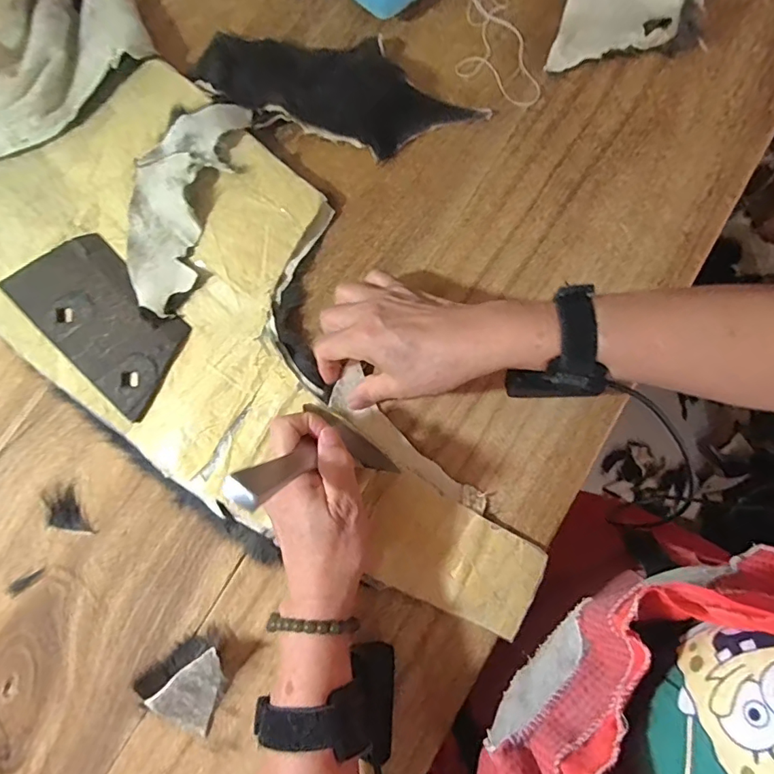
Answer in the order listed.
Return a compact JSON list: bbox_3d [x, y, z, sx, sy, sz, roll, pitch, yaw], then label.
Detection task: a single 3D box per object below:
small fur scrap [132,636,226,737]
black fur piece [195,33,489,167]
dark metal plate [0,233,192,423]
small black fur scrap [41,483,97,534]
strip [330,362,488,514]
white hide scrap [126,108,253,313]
[{"bbox_3d":[-0.147,0.227,0.362,0.058,0.018,0.060,0,80,1],"label":"small fur scrap"},{"bbox_3d":[-0.044,-0.277,0.444,0.255,0.032,0.095,17,81,4],"label":"black fur piece"},{"bbox_3d":[-0.246,-0.061,0.415,0.168,0.005,0.088,43,83,8],"label":"dark metal plate"},{"bbox_3d":[-0.261,0.105,0.389,0.026,0.011,0.044,-31,81,-4],"label":"small black fur scrap"},{"bbox_3d":[0.014,0.049,0.393,0.038,0.009,0.156,-43,81,-8],"label":"strip"},{"bbox_3d":[-0.185,-0.165,0.418,0.074,0.030,0.197,16,81,4],"label":"white hide scrap"}]

